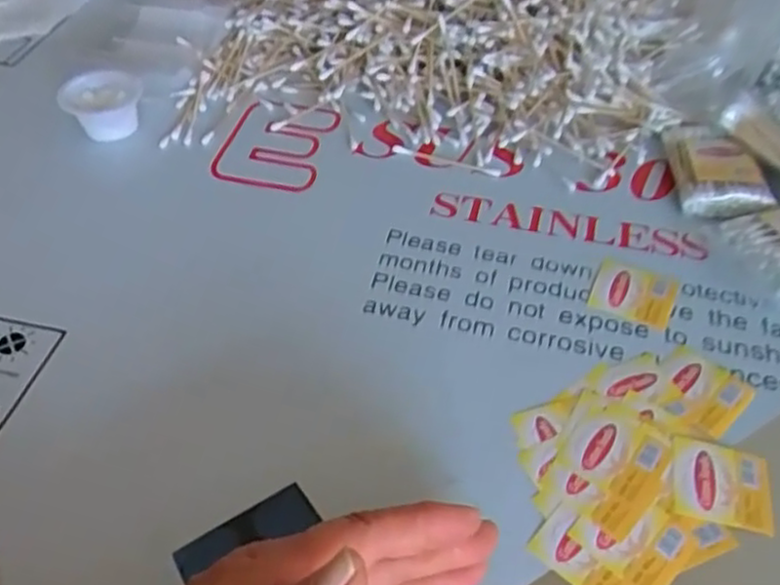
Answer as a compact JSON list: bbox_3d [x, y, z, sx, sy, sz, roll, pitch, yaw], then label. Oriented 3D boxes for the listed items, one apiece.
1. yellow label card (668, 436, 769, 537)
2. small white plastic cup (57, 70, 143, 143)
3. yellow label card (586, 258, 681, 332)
[{"bbox_3d":[0.150,0.086,0.327,0.042,0.004,0.039,11,49,10],"label":"yellow label card"},{"bbox_3d":[-0.196,-0.128,0.495,0.047,0.031,0.050,0,48,0],"label":"small white plastic cup"},{"bbox_3d":[0.137,0.000,0.406,0.044,0.004,0.041,19,51,16],"label":"yellow label card"}]

